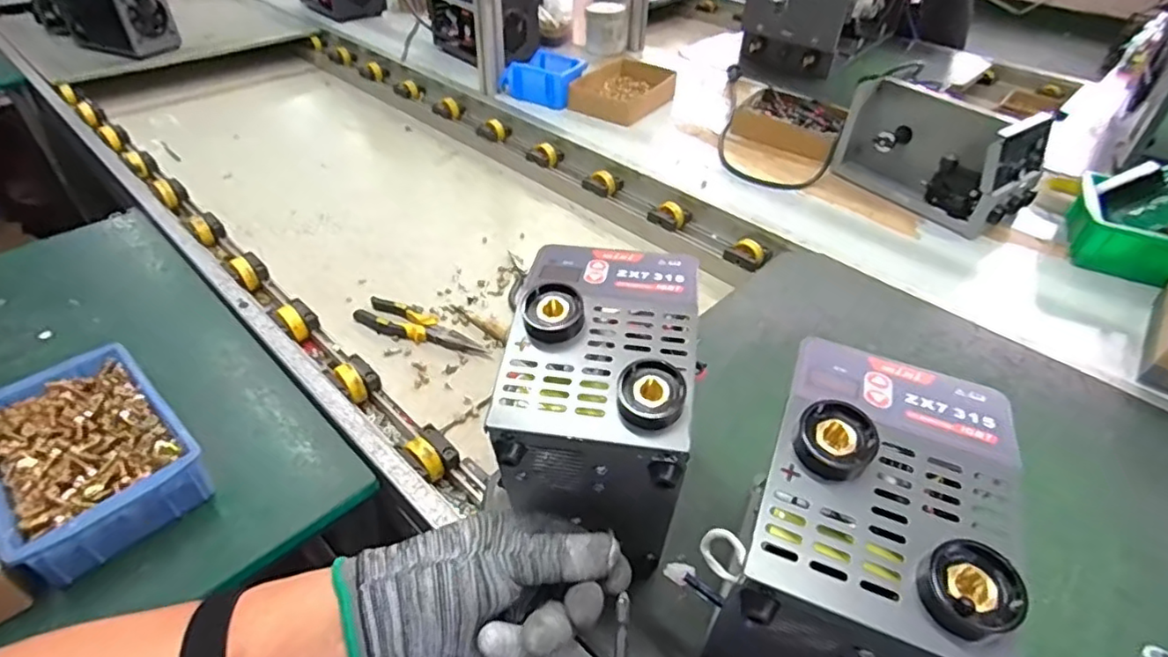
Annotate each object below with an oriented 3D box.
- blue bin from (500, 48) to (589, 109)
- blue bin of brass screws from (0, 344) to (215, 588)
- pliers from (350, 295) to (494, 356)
[{"bbox_3d":[-0.078,-0.505,1.208,0.140,0.057,0.115,26,47,24],"label":"blue bin"},{"bbox_3d":[-0.427,0.112,0.516,0.190,0.064,0.135,32,50,29],"label":"blue bin of brass screws"},{"bbox_3d":[-0.211,-0.003,0.797,0.195,0.011,0.053,15,43,14],"label":"pliers"}]

